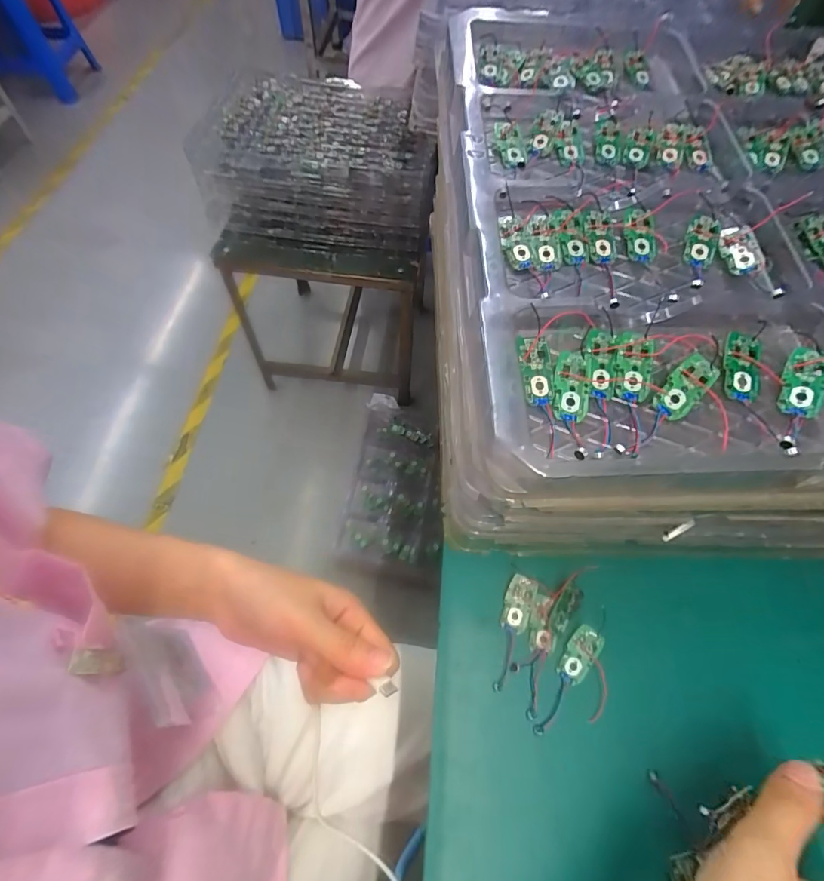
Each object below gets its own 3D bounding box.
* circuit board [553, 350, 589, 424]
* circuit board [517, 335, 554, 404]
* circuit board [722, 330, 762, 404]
[{"bbox_3d":[0.087,-0.029,0.239,0.019,0.004,0.039,9,80,2],"label":"circuit board"},{"bbox_3d":[0.068,-0.038,0.241,0.019,0.004,0.038,-4,81,-5],"label":"circuit board"},{"bbox_3d":[0.179,-0.040,0.239,0.018,0.004,0.037,6,83,0],"label":"circuit board"}]

